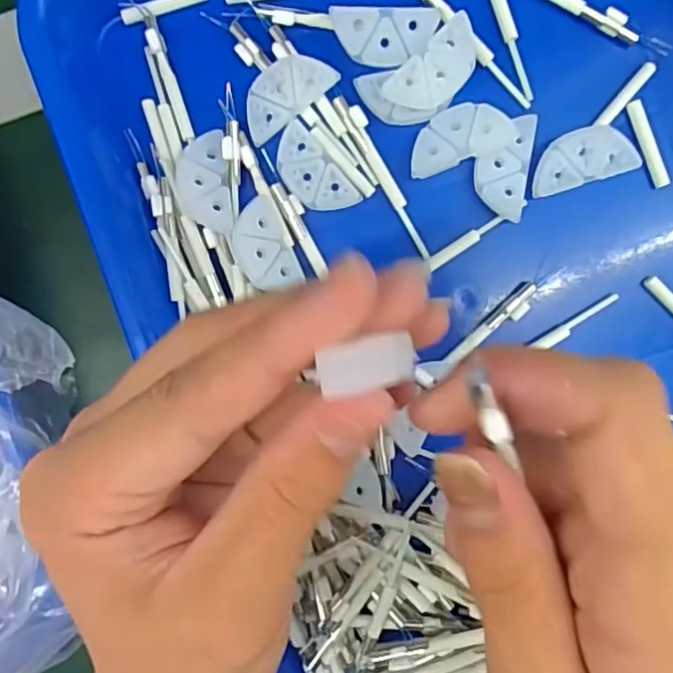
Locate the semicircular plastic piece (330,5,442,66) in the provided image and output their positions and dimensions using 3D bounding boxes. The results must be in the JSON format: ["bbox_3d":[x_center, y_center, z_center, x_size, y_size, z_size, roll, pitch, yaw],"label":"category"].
[{"bbox_3d":[0.018,-0.111,0.231,0.038,0.004,0.019,-1,111,-4],"label":"semicircular plastic piece"}]

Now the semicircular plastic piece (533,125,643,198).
[{"bbox_3d":[0.092,-0.067,0.234,0.038,0.007,0.019,-17,93,4],"label":"semicircular plastic piece"}]

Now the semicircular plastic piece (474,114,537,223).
[{"bbox_3d":[0.063,-0.064,0.236,0.021,0.006,0.038,5,95,3],"label":"semicircular plastic piece"}]

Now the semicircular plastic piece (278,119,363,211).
[{"bbox_3d":[-0.009,-0.062,0.239,0.020,0.004,0.037,-41,91,5],"label":"semicircular plastic piece"}]

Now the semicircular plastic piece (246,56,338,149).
[{"bbox_3d":[-0.020,-0.092,0.235,0.039,0.006,0.019,-38,91,5],"label":"semicircular plastic piece"}]

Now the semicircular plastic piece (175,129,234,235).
[{"bbox_3d":[-0.051,-0.058,0.238,0.019,0.007,0.038,-7,94,4],"label":"semicircular plastic piece"}]

